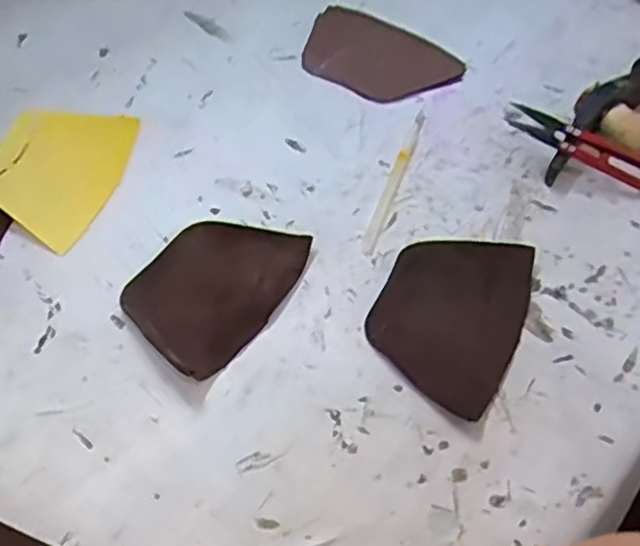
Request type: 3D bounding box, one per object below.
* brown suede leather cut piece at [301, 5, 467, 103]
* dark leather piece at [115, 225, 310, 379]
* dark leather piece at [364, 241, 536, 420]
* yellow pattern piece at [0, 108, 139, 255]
[{"bbox_3d":[0.041,-0.159,0.489,0.118,0.010,0.086,33,56,15],"label":"brown suede leather cut piece"},{"bbox_3d":[-0.058,0.005,0.352,0.072,0.009,0.101,25,54,14],"label":"dark leather piece"},{"bbox_3d":[0.067,0.019,0.347,0.072,0.008,0.104,22,54,14],"label":"dark leather piece"},{"bbox_3d":[-0.158,-0.067,0.407,0.069,0.006,0.111,24,51,-8],"label":"yellow pattern piece"}]

